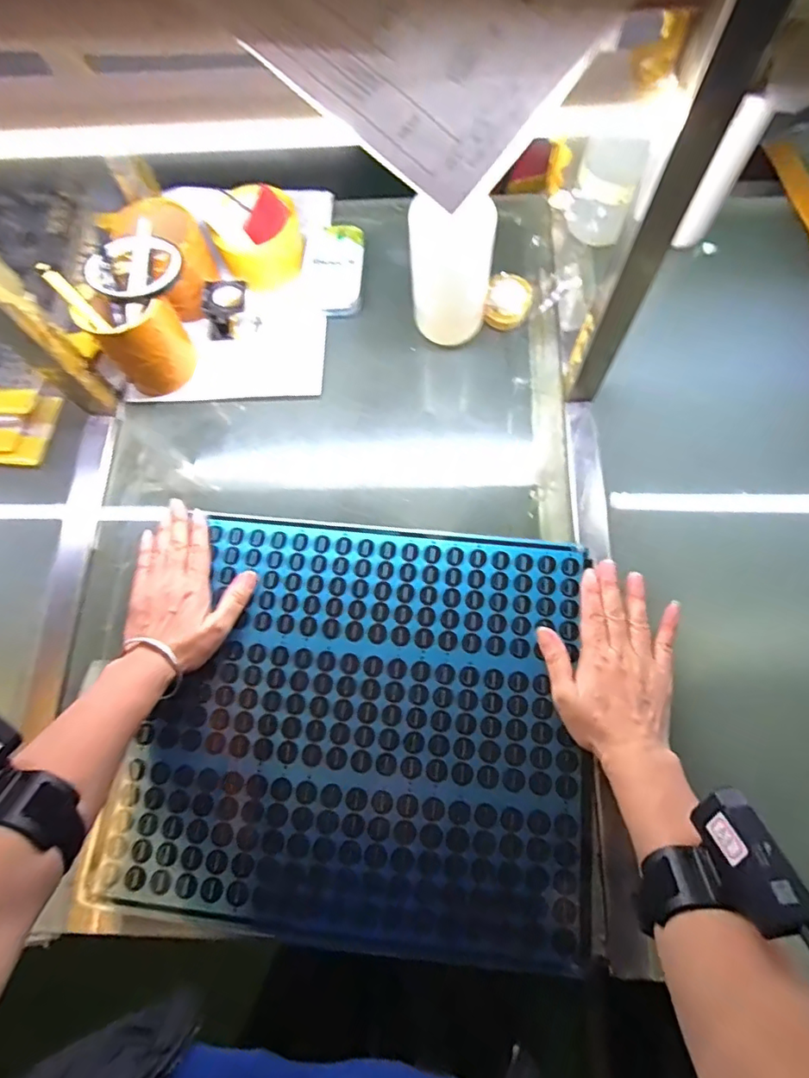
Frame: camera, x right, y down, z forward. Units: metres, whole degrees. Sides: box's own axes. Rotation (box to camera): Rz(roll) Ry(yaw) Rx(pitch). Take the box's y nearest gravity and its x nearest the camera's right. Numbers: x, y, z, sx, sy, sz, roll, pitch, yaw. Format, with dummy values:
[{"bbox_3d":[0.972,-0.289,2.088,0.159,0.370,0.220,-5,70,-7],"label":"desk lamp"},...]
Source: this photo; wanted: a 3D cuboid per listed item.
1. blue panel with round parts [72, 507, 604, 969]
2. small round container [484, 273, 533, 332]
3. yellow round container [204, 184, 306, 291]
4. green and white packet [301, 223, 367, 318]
[{"bbox_3d":[-0.036,0.151,0.473,0.384,0.011,0.335,6,71,4],"label":"blue panel with round parts"},{"bbox_3d":[0.112,-0.252,0.582,0.046,0.040,0.048,-1,71,2],"label":"small round container"},{"bbox_3d":[-0.160,-0.332,0.593,0.098,0.042,0.112,-20,71,-5],"label":"yellow round container"},{"bbox_3d":[-0.079,-0.303,0.607,0.065,0.021,0.111,2,71,3],"label":"green and white packet"}]

